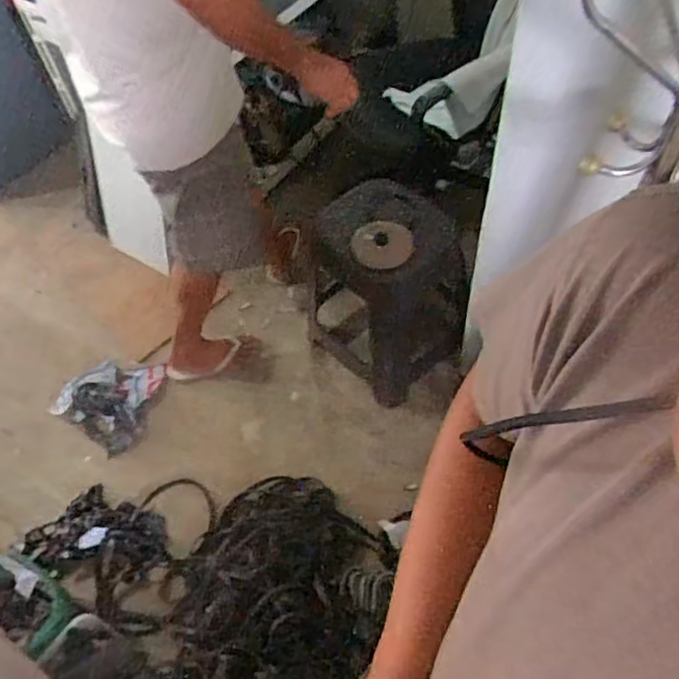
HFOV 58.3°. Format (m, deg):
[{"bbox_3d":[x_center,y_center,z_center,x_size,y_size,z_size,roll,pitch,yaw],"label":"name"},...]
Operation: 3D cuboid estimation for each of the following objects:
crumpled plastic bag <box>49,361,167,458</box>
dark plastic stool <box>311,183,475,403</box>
[{"bbox_3d":[-0.622,0.148,1.712,0.257,0.085,0.288,28,61,22],"label":"crumpled plastic bag"},{"bbox_3d":[0.103,-0.110,1.591,0.423,0.500,0.328,15,57,15],"label":"dark plastic stool"}]

